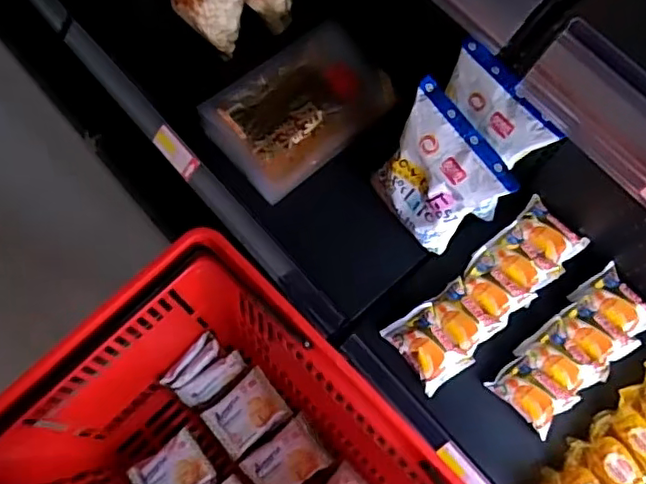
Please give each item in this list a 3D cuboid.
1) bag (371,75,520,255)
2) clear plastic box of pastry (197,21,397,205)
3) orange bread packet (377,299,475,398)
[{"bbox_3d":[0.148,-0.086,0.836,0.091,0.192,0.172,-33,76,-13],"label":"bag"},{"bbox_3d":[-0.036,-0.204,0.927,0.259,0.072,0.167,-37,77,-14],"label":"clear plastic box of pastry"},{"bbox_3d":[0.149,0.149,0.862,0.082,0.043,0.111,-35,76,-13],"label":"orange bread packet"}]

